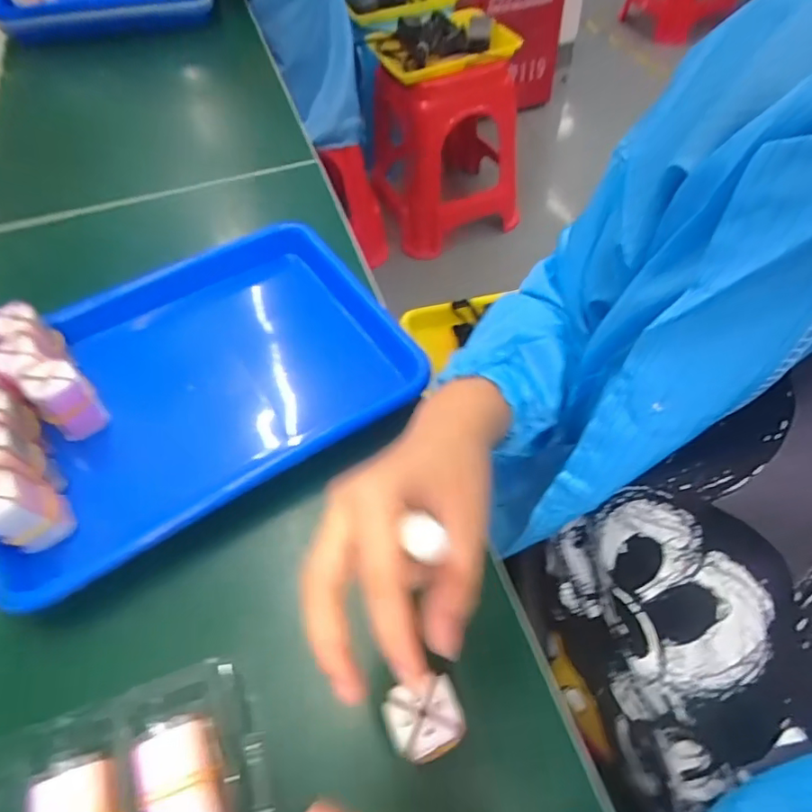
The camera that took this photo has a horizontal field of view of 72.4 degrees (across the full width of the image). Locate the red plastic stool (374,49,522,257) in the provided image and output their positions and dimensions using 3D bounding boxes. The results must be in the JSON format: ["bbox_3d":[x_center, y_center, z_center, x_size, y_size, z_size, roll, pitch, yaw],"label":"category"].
[{"bbox_3d":[0.107,-0.707,1.525,0.354,0.452,0.350,-16,55,-8],"label":"red plastic stool"}]

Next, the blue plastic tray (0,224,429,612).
[{"bbox_3d":[-0.170,-0.020,0.446,0.315,0.036,0.235,-29,58,-17],"label":"blue plastic tray"}]

